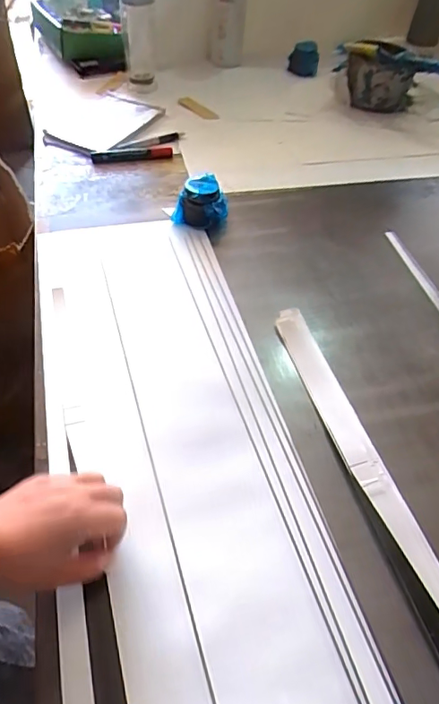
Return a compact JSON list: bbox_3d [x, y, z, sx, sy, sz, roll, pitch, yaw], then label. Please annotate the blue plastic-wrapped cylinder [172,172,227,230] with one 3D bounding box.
[{"bbox_3d":[-0.024,-0.212,0.713,0.073,0.058,0.061,23,53,15],"label":"blue plastic-wrapped cylinder"}]

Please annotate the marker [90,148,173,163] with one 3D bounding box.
[{"bbox_3d":[-0.148,-0.334,0.848,0.134,0.010,0.024,-5,51,-8],"label":"marker"}]

